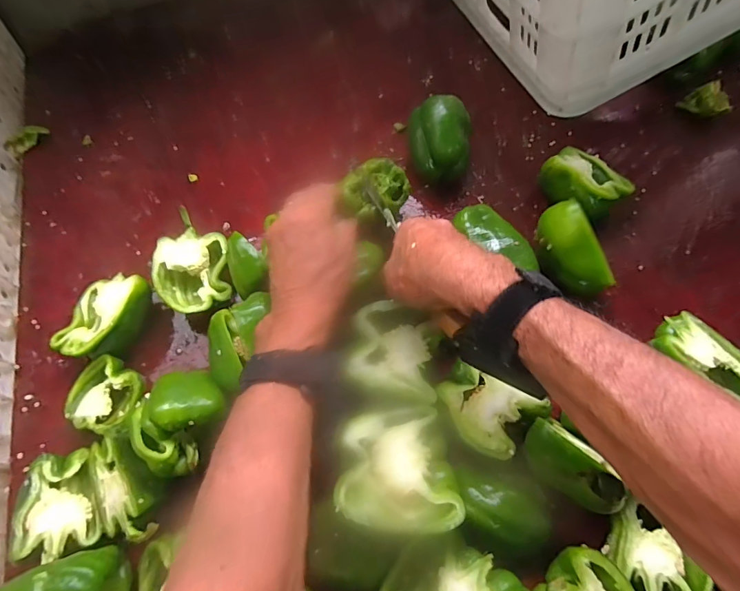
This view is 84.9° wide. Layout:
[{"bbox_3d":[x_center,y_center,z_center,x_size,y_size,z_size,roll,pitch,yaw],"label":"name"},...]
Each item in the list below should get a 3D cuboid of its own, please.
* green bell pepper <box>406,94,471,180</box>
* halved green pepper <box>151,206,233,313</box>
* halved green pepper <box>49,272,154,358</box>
[{"bbox_3d":[0.080,-0.175,0.477,0.071,0.077,0.079,0,66,3],"label":"green bell pepper"},{"bbox_3d":[-0.185,-0.031,0.435,0.069,0.048,0.110,-12,66,-3],"label":"halved green pepper"},{"bbox_3d":[-0.264,0.023,0.411,0.070,0.055,0.087,6,61,4],"label":"halved green pepper"}]

